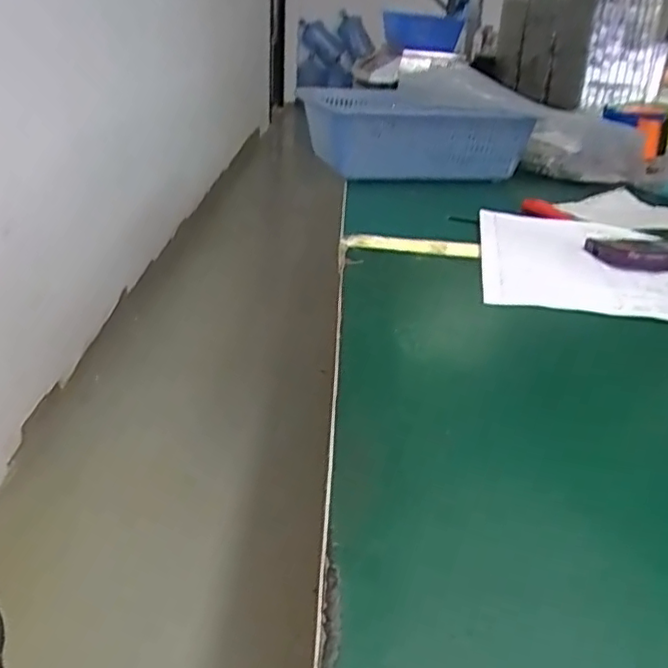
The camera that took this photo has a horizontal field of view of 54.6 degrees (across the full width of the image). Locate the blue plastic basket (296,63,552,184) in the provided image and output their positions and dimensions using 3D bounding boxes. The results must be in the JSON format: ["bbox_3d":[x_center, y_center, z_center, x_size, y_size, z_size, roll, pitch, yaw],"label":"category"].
[{"bbox_3d":[0.101,-0.296,0.912,0.298,0.117,0.231,-7,30,-21],"label":"blue plastic basket"}]

